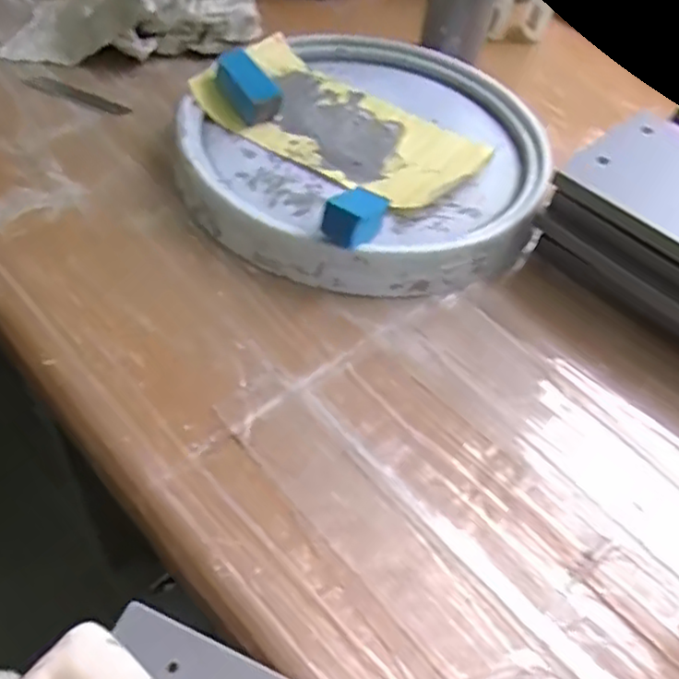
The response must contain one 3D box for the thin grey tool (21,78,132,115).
[{"bbox_3d":[-0.220,-0.204,0.577,0.091,0.009,0.015,22,50,10],"label":"thin grey tool"}]

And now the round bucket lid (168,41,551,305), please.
[{"bbox_3d":[0.027,-0.154,0.524,0.259,0.051,0.273,4,49,-5],"label":"round bucket lid"}]

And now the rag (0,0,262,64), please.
[{"bbox_3d":[-0.182,-0.298,0.610,0.218,0.066,0.101,-1,51,-9],"label":"rag"}]

